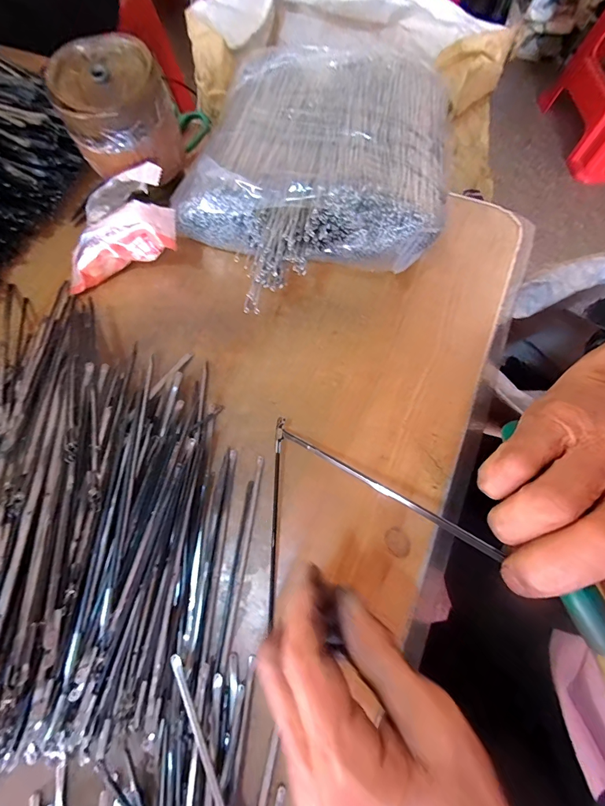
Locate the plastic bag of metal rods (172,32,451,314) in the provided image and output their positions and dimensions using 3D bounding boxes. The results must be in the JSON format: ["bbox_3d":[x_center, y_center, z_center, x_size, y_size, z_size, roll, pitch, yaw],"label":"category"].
[{"bbox_3d":[0.015,-0.196,0.327,0.218,0.079,0.267,19,73,7],"label":"plastic bag of metal rods"}]

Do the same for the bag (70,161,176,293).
[{"bbox_3d":[-0.167,-0.155,0.325,0.112,0.070,0.072,-8,72,-1],"label":"bag"}]

